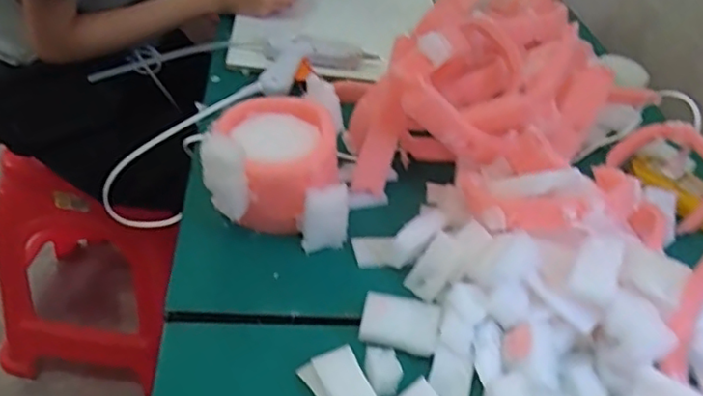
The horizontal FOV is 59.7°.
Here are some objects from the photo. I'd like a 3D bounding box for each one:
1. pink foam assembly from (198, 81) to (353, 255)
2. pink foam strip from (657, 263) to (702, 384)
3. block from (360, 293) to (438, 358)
[{"bbox_3d":[-0.059,-0.026,0.520,0.117,0.107,0.113,1,40,-7],"label":"pink foam assembly"},{"bbox_3d":[0.241,0.071,0.421,0.025,0.113,0.017,25,11,22],"label":"pink foam strip"},{"bbox_3d":[0.036,0.093,0.455,0.056,0.010,0.040,7,66,5],"label":"block"}]

